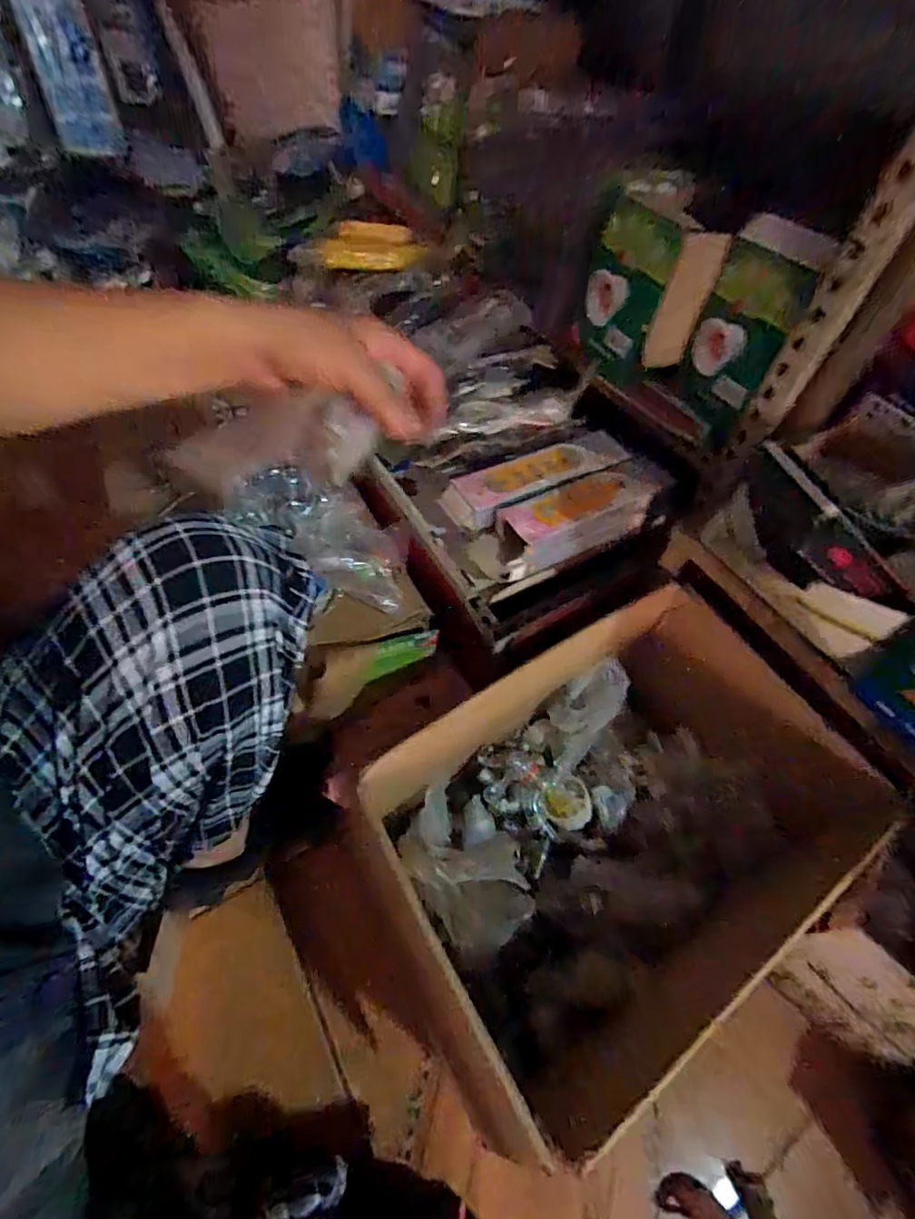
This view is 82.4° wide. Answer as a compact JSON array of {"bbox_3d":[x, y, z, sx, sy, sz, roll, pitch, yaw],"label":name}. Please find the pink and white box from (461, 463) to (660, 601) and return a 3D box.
[{"bbox_3d":[0.124,-0.095,0.606,0.256,0.073,0.062,-24,60,-21],"label":"pink and white box"}]

